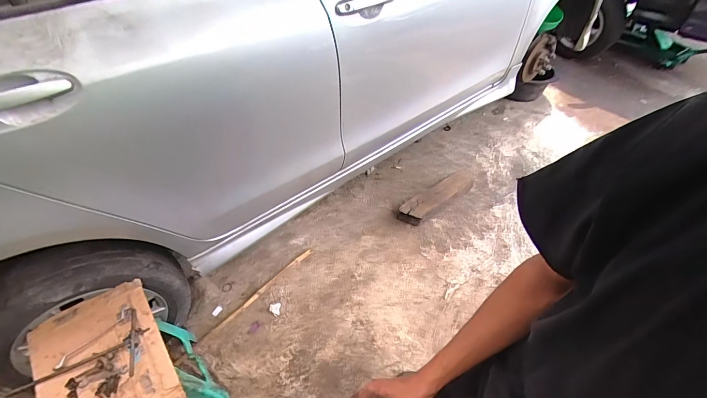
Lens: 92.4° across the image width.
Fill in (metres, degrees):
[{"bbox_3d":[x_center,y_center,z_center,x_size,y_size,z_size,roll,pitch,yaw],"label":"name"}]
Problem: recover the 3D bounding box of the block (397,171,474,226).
[{"bbox_3d":[0.442,-0.023,1.733,0.494,0.081,0.124,-30,56,-18],"label":"block"}]

